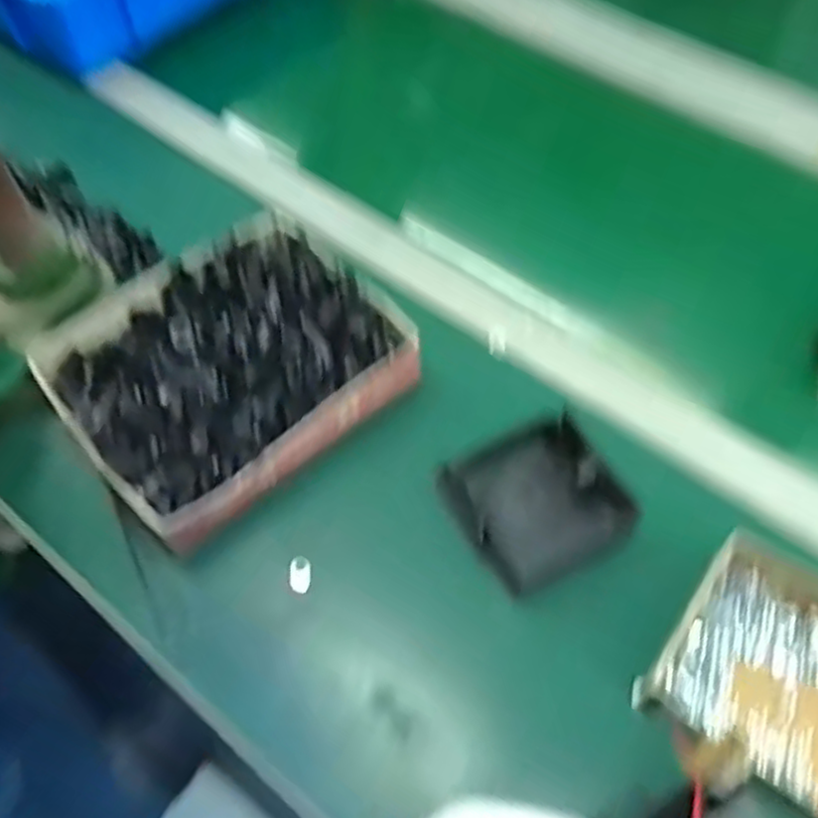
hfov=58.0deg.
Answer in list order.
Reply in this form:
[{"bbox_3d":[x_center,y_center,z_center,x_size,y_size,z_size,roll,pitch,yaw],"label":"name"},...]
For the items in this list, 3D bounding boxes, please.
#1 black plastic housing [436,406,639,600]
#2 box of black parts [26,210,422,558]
[{"bbox_3d":[0.074,0.054,0.439,0.090,0.032,0.093,-27,61,-17],"label":"black plastic housing"},{"bbox_3d":[-0.117,-0.027,0.487,0.198,0.059,0.172,-39,66,-23],"label":"box of black parts"}]

